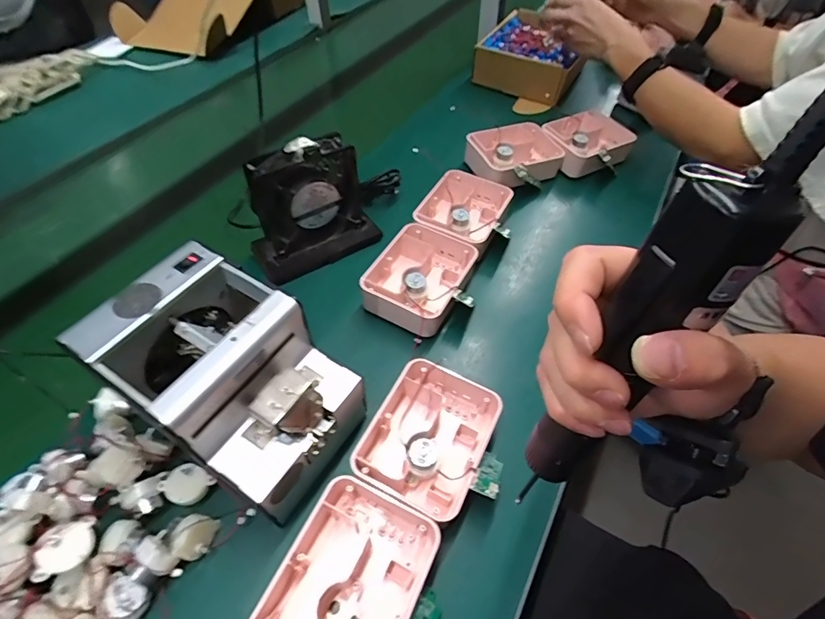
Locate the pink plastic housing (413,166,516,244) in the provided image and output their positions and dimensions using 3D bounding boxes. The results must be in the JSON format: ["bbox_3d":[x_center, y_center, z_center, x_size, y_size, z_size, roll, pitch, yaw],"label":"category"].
[{"bbox_3d":[0.069,-0.131,0.595,0.104,0.051,0.129,21,54,15],"label":"pink plastic housing"}]

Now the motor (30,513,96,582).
[{"bbox_3d":[-0.257,0.178,0.320,0.035,0.022,0.032,-11,62,-36],"label":"motor"}]

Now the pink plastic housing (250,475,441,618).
[{"bbox_3d":[-0.047,0.211,0.334,0.100,0.049,0.127,21,54,15],"label":"pink plastic housing"}]

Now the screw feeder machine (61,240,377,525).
[{"bbox_3d":[-0.144,0.067,0.367,0.182,0.152,0.124,28,56,20],"label":"screw feeder machine"}]

